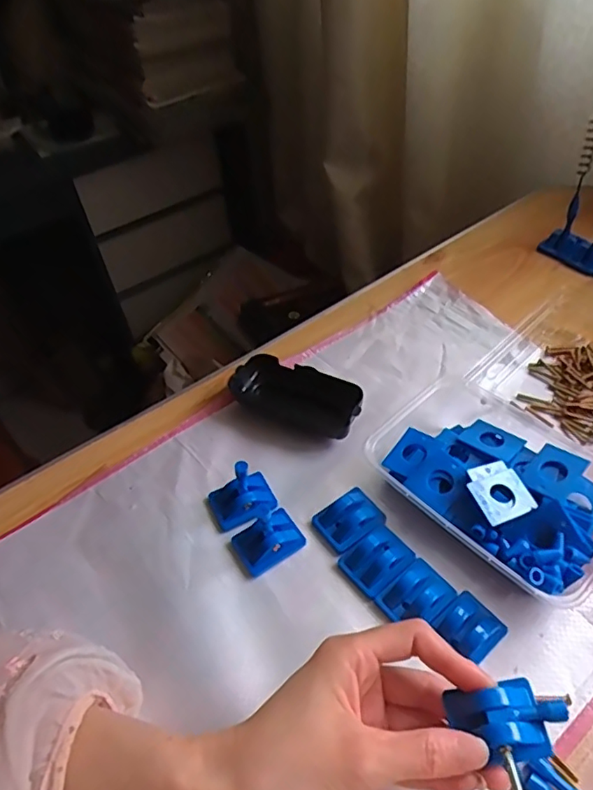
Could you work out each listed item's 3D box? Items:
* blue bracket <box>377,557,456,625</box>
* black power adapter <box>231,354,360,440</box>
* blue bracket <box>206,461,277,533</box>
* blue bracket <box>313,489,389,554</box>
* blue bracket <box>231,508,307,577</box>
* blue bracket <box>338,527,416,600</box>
[{"bbox_3d":[0.078,0.130,0.352,0.043,0.014,0.034,-33,53,-23],"label":"blue bracket"},{"bbox_3d":[0.001,0.000,0.465,0.114,0.026,0.044,22,53,23],"label":"black power adapter"},{"bbox_3d":[-0.042,0.068,0.393,0.047,0.041,0.034,-21,49,-14],"label":"blue bracket"},{"bbox_3d":[0.038,0.087,0.389,0.045,0.014,0.036,-30,52,-21],"label":"blue bracket"},{"bbox_3d":[-0.021,0.099,0.384,0.046,0.020,0.035,-27,51,-19],"label":"blue bracket"},{"bbox_3d":[0.056,0.112,0.370,0.044,0.015,0.034,-29,51,-20],"label":"blue bracket"}]

